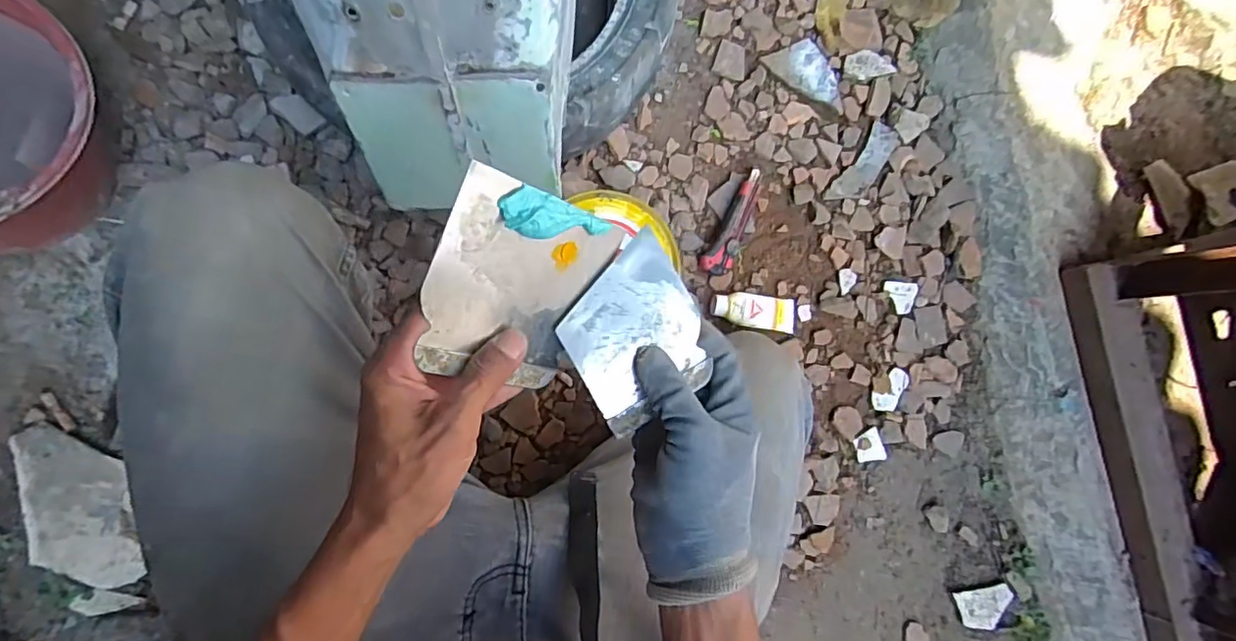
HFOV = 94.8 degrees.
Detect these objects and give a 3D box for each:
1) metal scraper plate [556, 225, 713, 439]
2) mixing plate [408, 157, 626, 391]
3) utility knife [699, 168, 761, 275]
[{"bbox_3d":[0.011,0.008,0.379,0.090,0.005,0.103,-31,93,-9],"label":"metal scraper plate"},{"bbox_3d":[-0.059,-0.019,0.342,0.111,0.011,0.116,17,102,-42],"label":"mixing plate"},{"bbox_3d":[0.154,-0.125,0.744,0.037,0.031,0.146,29,83,-7],"label":"utility knife"}]

